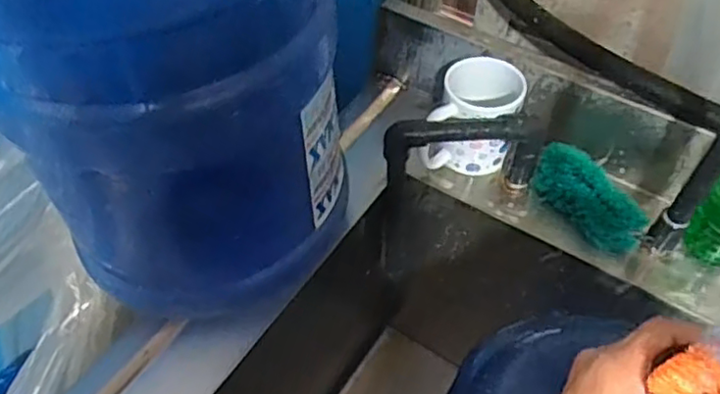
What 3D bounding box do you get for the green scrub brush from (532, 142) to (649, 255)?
[{"bbox_3d":[0.231,0.003,0.642,0.050,0.055,0.124,-35,60,-26],"label":"green scrub brush"}]

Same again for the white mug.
[{"bbox_3d":[0.118,-0.076,0.662,0.084,0.102,0.088,18,53,13],"label":"white mug"}]

